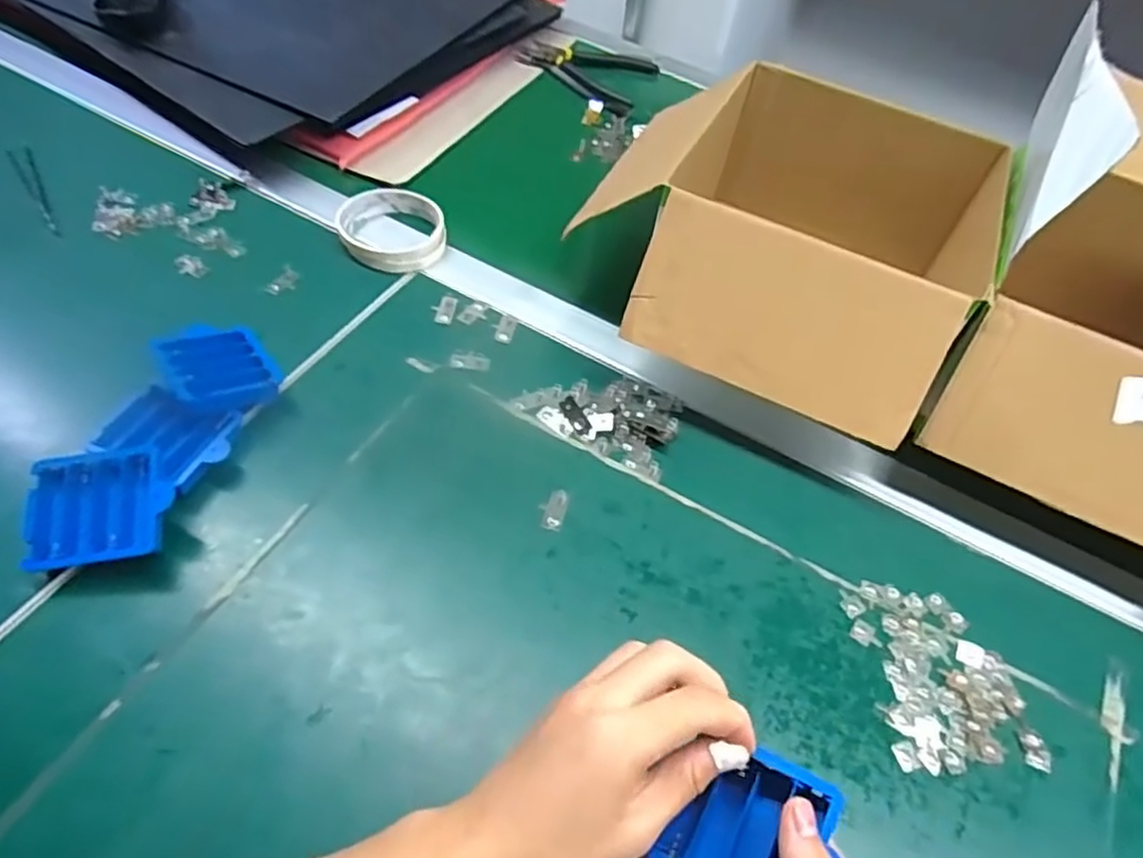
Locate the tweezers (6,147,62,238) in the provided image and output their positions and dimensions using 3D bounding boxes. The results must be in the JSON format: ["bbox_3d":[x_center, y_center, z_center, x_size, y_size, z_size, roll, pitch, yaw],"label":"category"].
[{"bbox_3d":[-0.438,-0.198,0.594,0.018,0.006,0.132,-29,62,-26],"label":"tweezers"}]

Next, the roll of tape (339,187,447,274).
[{"bbox_3d":[-0.152,-0.169,0.610,0.084,0.015,0.093,-20,58,-21],"label":"roll of tape"}]

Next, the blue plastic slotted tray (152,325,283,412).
[{"bbox_3d":[-0.235,-0.043,0.480,0.063,0.009,0.074,-16,58,-41],"label":"blue plastic slotted tray"}]

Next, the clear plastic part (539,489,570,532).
[{"bbox_3d":[-0.012,0.052,0.474,0.018,0.004,0.030,14,53,3],"label":"clear plastic part"}]

